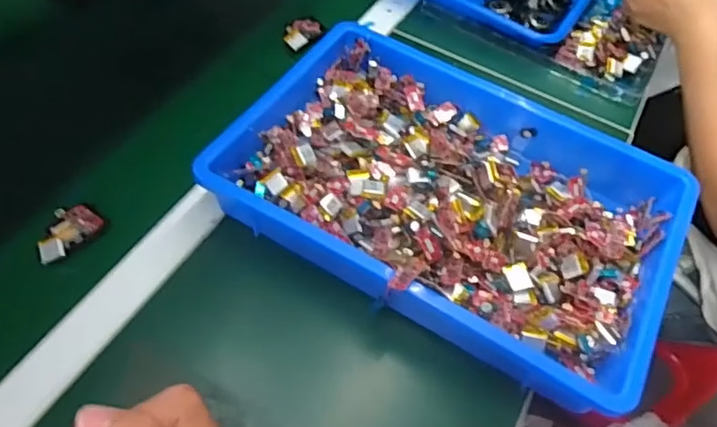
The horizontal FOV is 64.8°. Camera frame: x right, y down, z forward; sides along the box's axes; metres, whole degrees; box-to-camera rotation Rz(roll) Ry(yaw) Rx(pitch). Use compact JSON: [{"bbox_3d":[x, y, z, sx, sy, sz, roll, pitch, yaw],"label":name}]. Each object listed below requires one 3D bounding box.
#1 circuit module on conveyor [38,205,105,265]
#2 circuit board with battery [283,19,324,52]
[{"bbox_3d":[-0.251,0.014,0.483,0.035,0.008,0.059,32,56,19],"label":"circuit module on conveyor"},{"bbox_3d":[-0.067,-0.213,0.661,0.038,0.008,0.060,29,56,18],"label":"circuit board with battery"}]

